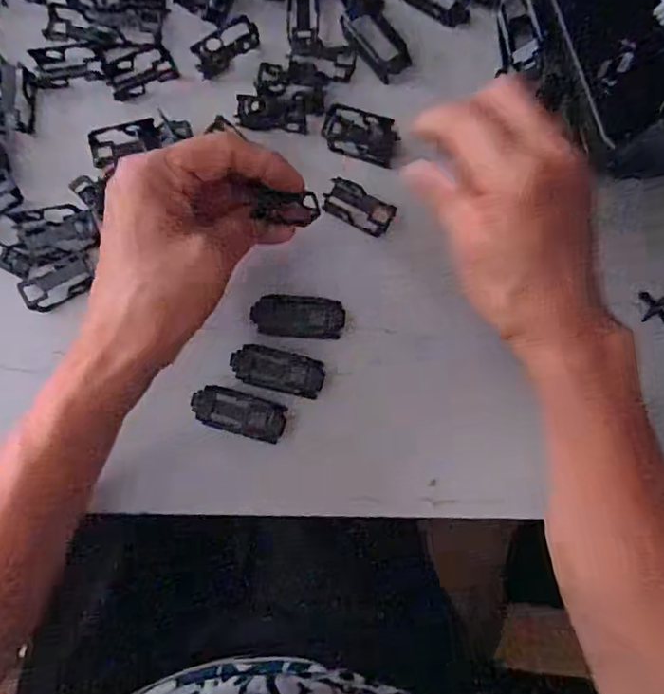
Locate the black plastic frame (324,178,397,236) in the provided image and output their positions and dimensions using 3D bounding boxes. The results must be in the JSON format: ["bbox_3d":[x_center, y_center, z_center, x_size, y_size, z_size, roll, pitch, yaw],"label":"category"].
[{"bbox_3d":[0.016,-0.080,0.332,0.039,0.006,0.022,29,82,0],"label":"black plastic frame"}]

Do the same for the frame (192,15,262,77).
[{"bbox_3d":[-0.059,-0.173,0.336,0.041,0.018,0.015,-30,86,-6],"label":"frame"}]

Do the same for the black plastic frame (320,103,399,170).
[{"bbox_3d":[0.016,-0.123,0.338,0.043,0.004,0.028,18,82,-1],"label":"black plastic frame"}]

